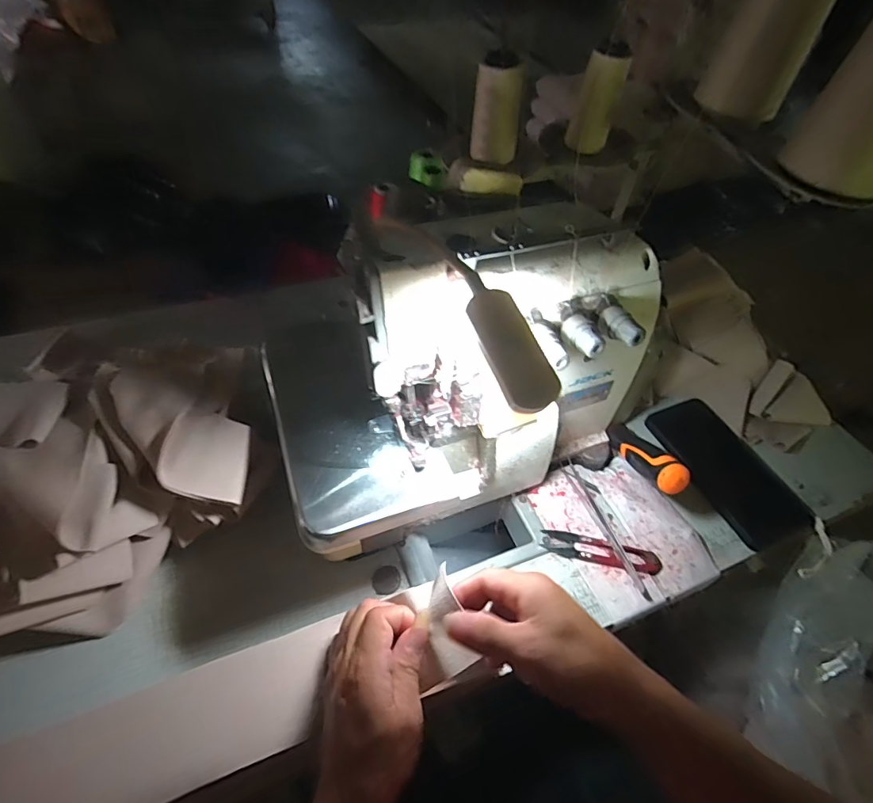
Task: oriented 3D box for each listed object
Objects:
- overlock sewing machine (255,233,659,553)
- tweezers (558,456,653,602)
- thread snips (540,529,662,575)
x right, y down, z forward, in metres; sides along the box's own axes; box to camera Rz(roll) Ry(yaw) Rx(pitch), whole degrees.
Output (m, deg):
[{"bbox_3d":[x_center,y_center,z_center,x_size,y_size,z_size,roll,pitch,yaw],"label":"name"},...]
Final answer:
[{"bbox_3d":[0.023,-0.037,0.403,0.335,0.232,0.218,-21,57,-20],"label":"overlock sewing machine"},{"bbox_3d":[0.160,0.115,0.445,0.016,0.013,0.144,-15,55,-17],"label":"tweezers"},{"bbox_3d":[0.151,0.137,0.429,0.107,0.010,0.023,12,52,4],"label":"thread snips"}]

